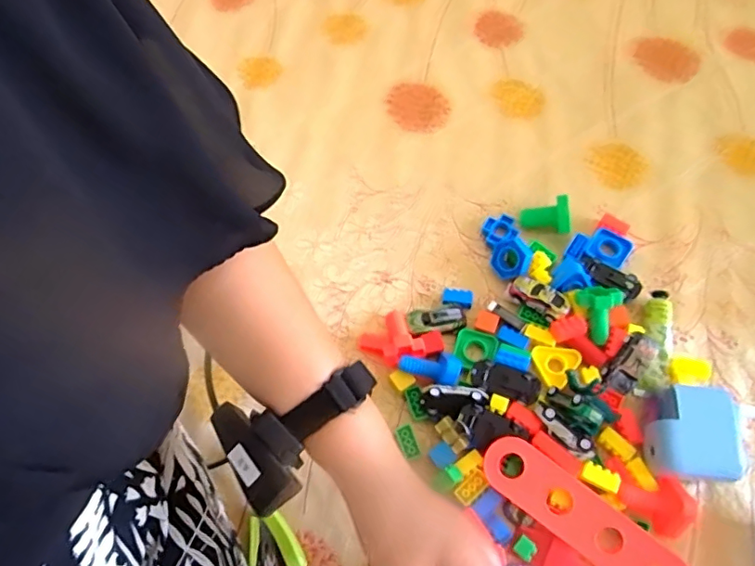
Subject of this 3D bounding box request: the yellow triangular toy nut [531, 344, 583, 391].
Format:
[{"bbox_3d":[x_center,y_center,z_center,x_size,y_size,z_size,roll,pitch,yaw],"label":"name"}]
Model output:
[{"bbox_3d":[0.180,0.086,0.539,0.047,0.012,0.043,13,64,9],"label":"yellow triangular toy nut"}]

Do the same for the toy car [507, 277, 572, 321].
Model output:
[{"bbox_3d":[0.168,0.014,0.562,0.066,0.021,0.028,30,68,31],"label":"toy car"}]

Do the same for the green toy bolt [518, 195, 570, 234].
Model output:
[{"bbox_3d":[0.193,-0.079,0.609,0.054,0.030,0.036,3,63,4],"label":"green toy bolt"}]

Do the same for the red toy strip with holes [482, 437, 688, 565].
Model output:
[{"bbox_3d":[0.182,0.210,0.472,0.195,0.007,0.053,35,86,9],"label":"red toy strip with holes"}]

